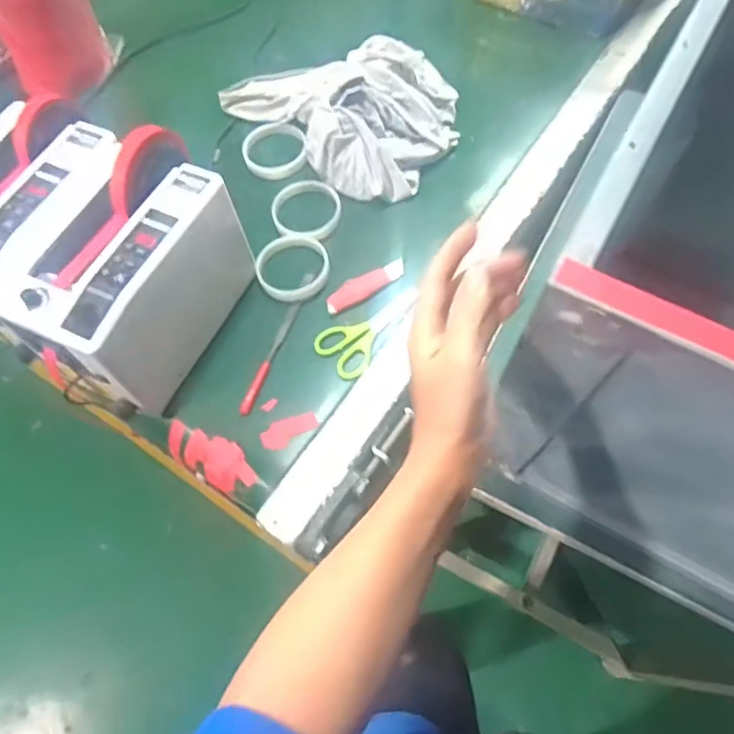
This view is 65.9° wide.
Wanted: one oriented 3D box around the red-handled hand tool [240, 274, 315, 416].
[{"bbox_3d":[-0.098,-0.030,0.623,0.013,0.016,0.183,17,67,10],"label":"red-handled hand tool"}]

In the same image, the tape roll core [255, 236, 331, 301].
[{"bbox_3d":[-0.085,-0.116,0.652,0.082,0.016,0.074,-18,66,-5],"label":"tape roll core"}]

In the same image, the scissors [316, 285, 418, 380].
[{"bbox_3d":[0.006,-0.043,0.618,0.122,0.004,0.064,-38,69,-14],"label":"scissors"}]

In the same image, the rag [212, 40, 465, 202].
[{"bbox_3d":[-0.010,-0.362,0.735,0.302,0.097,0.247,42,74,19],"label":"rag"}]

